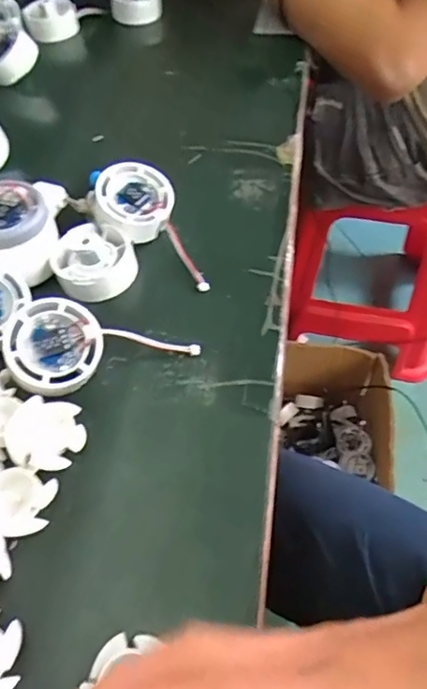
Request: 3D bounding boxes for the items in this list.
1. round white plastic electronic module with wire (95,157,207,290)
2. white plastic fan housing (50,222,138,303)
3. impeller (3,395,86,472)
[{"bbox_3d":[-0.047,-0.082,0.386,0.057,0.039,0.101,-19,55,-12],"label":"round white plastic electronic module with wire"},{"bbox_3d":[-0.083,-0.060,0.381,0.055,0.027,0.056,-11,54,-7],"label":"white plastic fan housing"},{"bbox_3d":[-0.093,0.050,0.306,0.040,0.019,0.036,-5,53,-2],"label":"impeller"}]

